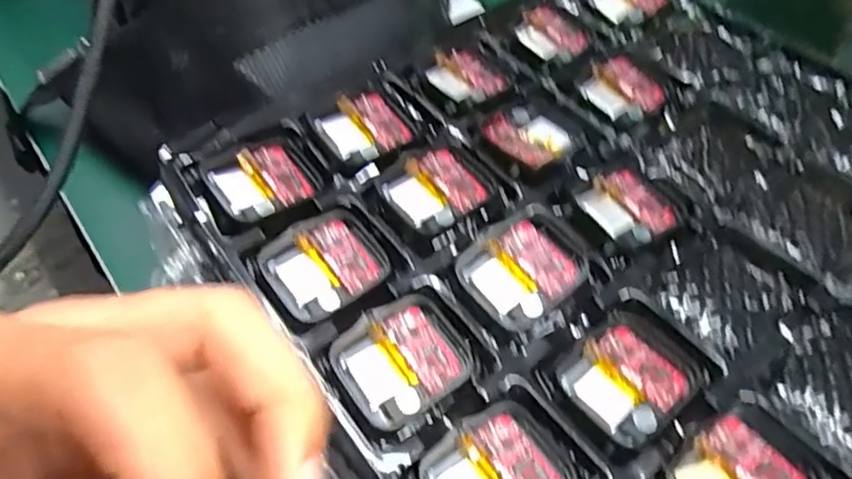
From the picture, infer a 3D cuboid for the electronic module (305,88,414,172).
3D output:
[{"bbox_3d":[-0.028,-0.049,0.282,0.039,0.008,0.037,-27,59,-21],"label":"electronic module"}]

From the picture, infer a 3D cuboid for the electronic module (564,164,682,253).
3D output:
[{"bbox_3d":[0.079,-0.012,0.263,0.043,0.005,0.036,-26,59,-20],"label":"electronic module"}]

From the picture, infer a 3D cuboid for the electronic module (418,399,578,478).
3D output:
[{"bbox_3d":[0.023,0.074,0.203,0.042,0.005,0.038,-29,60,-22],"label":"electronic module"}]

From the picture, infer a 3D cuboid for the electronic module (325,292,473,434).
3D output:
[{"bbox_3d":[-0.008,0.041,0.224,0.043,0.009,0.037,-29,60,-22],"label":"electronic module"}]

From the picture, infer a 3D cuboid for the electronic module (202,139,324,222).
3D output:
[{"bbox_3d":[-0.067,-0.025,0.265,0.040,0.007,0.036,-30,60,-23],"label":"electronic module"}]

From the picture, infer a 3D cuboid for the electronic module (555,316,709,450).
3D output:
[{"bbox_3d":[0.070,0.046,0.220,0.040,0.006,0.037,-32,61,-23],"label":"electronic module"}]

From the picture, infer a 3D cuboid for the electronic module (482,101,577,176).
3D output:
[{"bbox_3d":[0.045,-0.045,0.284,0.038,0.004,0.037,-35,62,-25],"label":"electronic module"}]

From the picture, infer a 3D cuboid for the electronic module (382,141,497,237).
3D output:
[{"bbox_3d":[0.004,-0.023,0.264,0.041,0.005,0.037,-29,60,-22],"label":"electronic module"}]

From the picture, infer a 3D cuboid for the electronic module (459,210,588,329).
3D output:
[{"bbox_3d":[0.038,0.011,0.244,0.044,0.011,0.037,-28,60,-22],"label":"electronic module"}]

